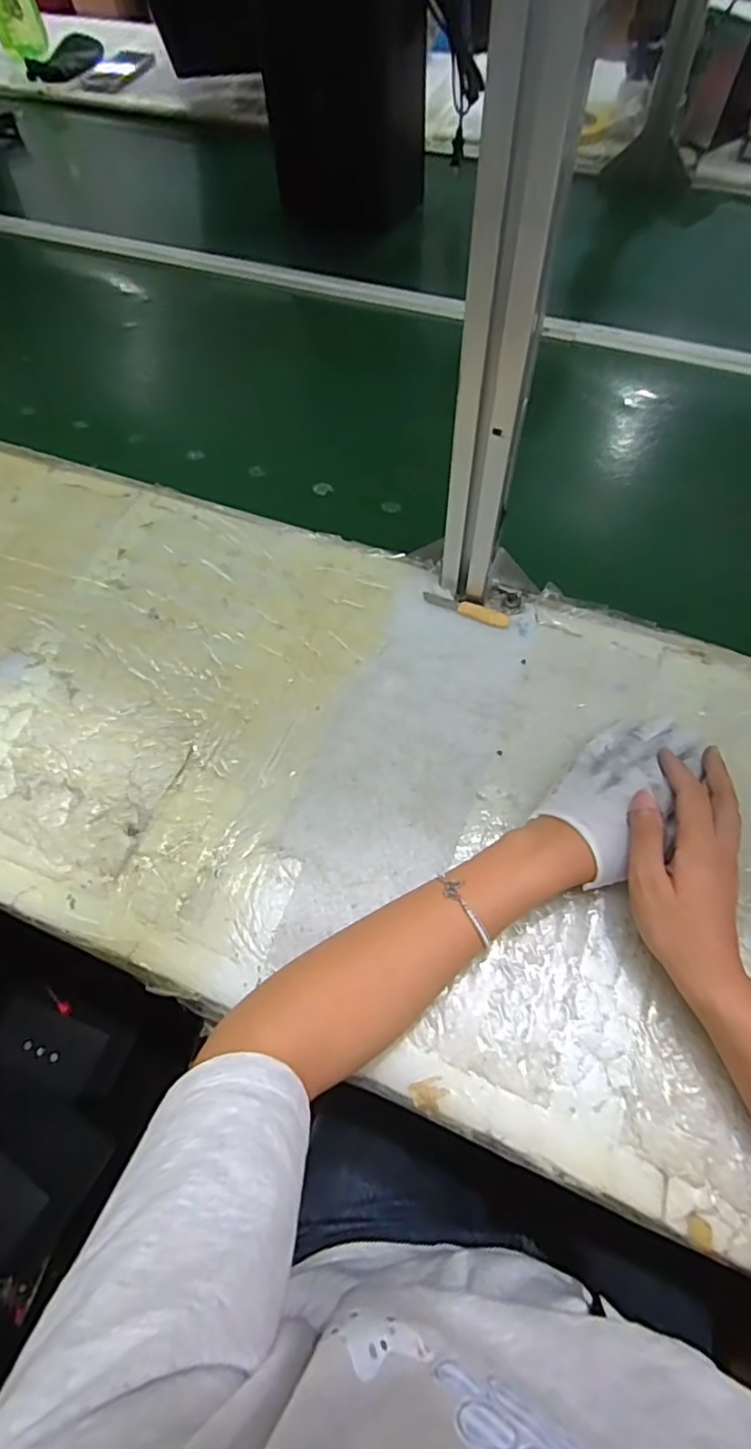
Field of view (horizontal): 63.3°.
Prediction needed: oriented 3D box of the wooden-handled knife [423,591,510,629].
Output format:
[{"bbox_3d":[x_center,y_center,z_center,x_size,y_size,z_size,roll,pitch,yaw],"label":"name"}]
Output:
[{"bbox_3d":[0.082,-0.105,0.551,0.082,0.008,0.016,25,66,14],"label":"wooden-handled knife"}]

